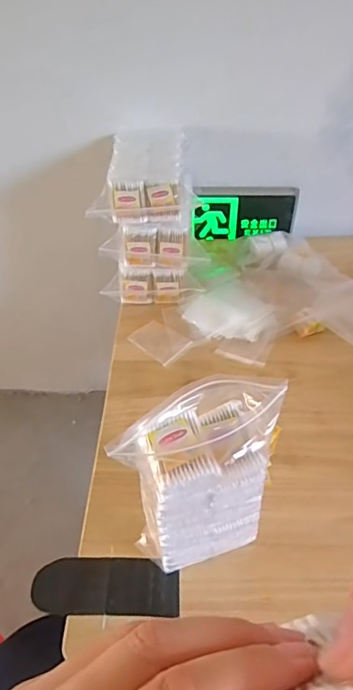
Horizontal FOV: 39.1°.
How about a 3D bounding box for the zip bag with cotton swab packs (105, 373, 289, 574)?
[{"bbox_3d":[0.025,0.139,0.524,0.165,0.222,0.090,-13,45,-11],"label":"zip bag with cotton swab packs"}]

